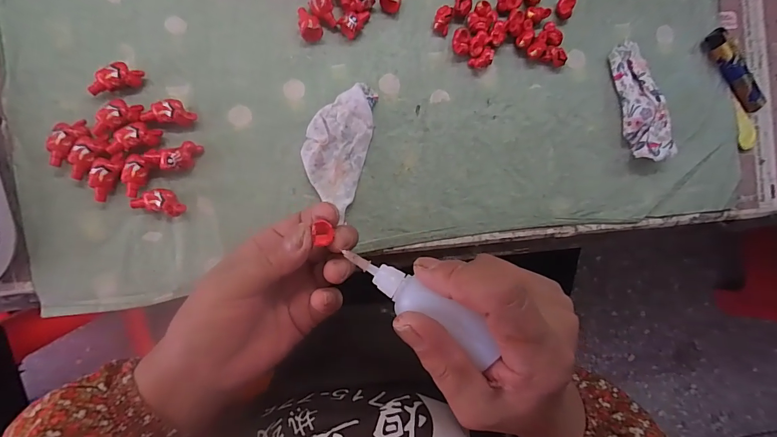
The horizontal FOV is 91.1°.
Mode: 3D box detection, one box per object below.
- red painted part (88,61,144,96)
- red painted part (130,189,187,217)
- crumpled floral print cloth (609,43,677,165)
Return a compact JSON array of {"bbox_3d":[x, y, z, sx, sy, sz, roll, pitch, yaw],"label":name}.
[{"bbox_3d":[-0.201,-0.103,0.281,0.036,0.014,0.017,-16,94,-6],"label":"red painted part"},{"bbox_3d":[-0.172,-0.013,0.286,0.037,0.014,0.017,12,91,-7],"label":"red painted part"},{"bbox_3d":[0.217,-0.101,0.328,0.030,0.023,0.103,-12,94,-6],"label":"crumpled floral print cloth"}]

